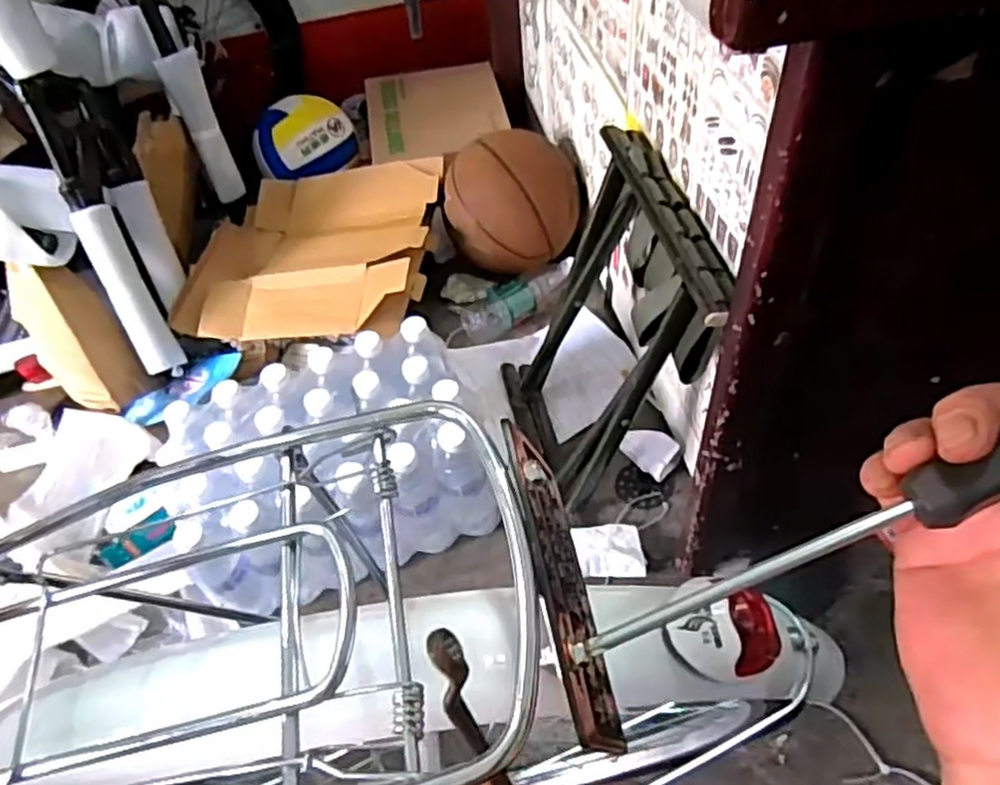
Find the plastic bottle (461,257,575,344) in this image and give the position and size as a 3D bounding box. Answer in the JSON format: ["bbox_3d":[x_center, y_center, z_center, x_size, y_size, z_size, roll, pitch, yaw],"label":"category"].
[{"bbox_3d":[0.025,-0.155,1.239,0.197,0.051,0.077,-27,54,-15],"label":"plastic bottle"}]

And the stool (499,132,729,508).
[{"bbox_3d":[0.121,-0.040,0.937,0.076,0.469,0.319,2,48,-19],"label":"stool"}]

